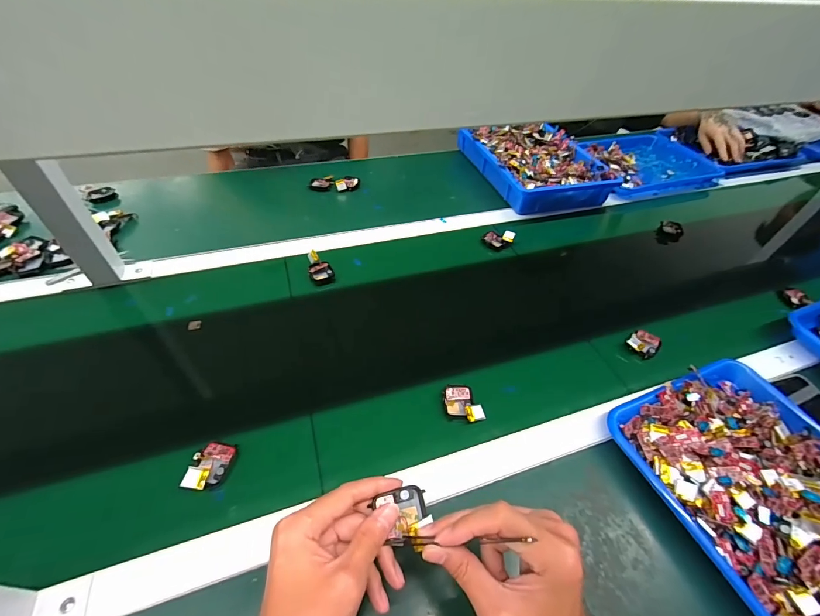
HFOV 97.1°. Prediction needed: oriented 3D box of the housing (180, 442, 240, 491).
[{"bbox_3d":[-0.211,0.167,0.386,0.039,0.005,0.049,16,45,-12],"label":"housing"}]

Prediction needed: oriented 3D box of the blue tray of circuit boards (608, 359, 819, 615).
[{"bbox_3d":[0.394,0.214,0.368,0.235,0.046,0.322,-15,52,-16],"label":"blue tray of circuit boards"}]

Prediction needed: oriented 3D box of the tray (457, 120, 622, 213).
[{"bbox_3d":[0.285,-0.338,0.862,0.240,0.075,0.315,-11,48,-15],"label":"tray"}]

